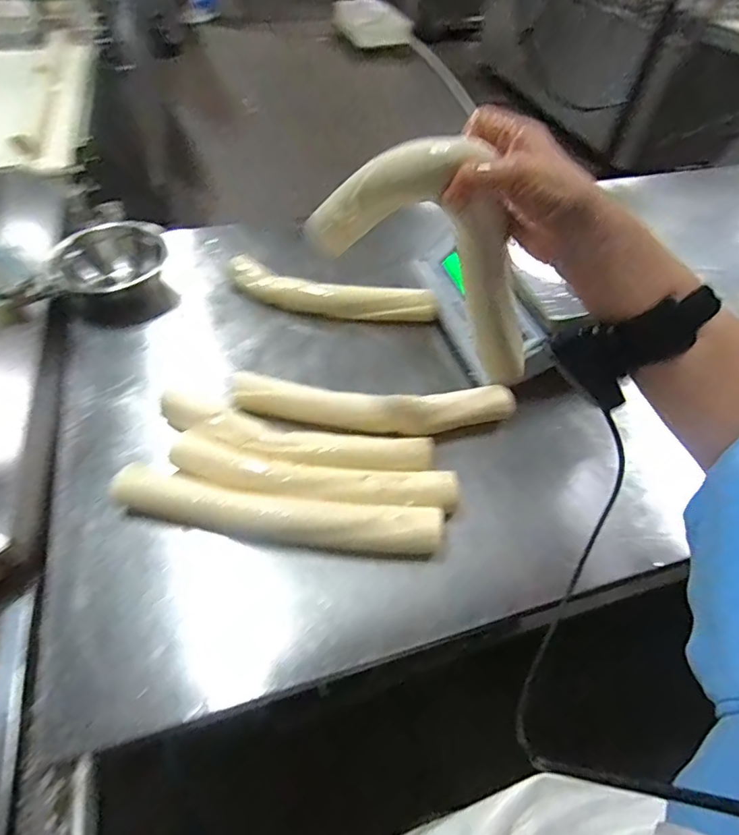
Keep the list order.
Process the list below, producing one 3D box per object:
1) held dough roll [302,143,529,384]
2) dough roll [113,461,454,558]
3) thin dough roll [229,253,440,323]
[{"bbox_3d":[0.048,-0.133,0.420,0.220,0.196,0.038,20,53,9],"label":"held dough roll"},{"bbox_3d":[-0.100,0.104,0.526,0.347,0.043,0.054,8,52,3],"label":"dough roll"},{"bbox_3d":[-0.063,-0.188,0.742,0.324,0.043,0.058,15,53,8],"label":"thin dough roll"}]

